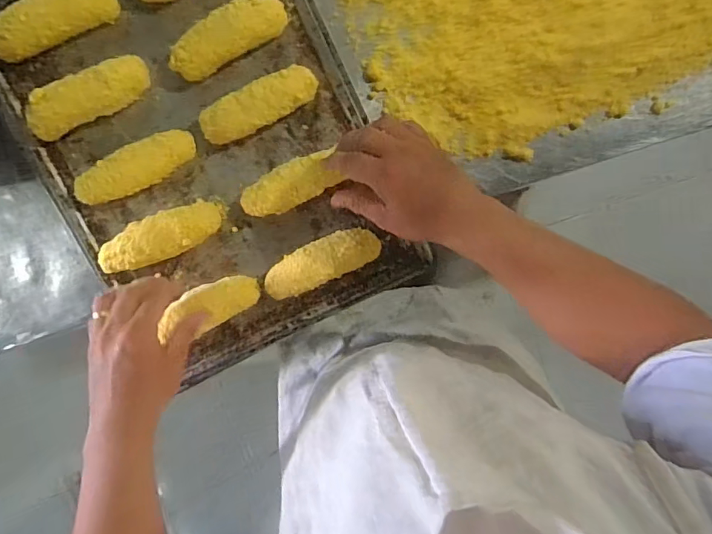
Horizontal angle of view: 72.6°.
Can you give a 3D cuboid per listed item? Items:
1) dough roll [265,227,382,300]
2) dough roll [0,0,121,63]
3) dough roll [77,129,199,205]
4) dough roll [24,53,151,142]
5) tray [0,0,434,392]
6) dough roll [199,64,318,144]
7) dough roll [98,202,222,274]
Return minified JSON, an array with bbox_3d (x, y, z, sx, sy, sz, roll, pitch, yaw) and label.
[{"bbox_3d":[-0.037,-0.007,0.520,0.125,0.038,0.044,-25,97,2],"label":"dough roll"},{"bbox_3d":[-0.306,-0.250,0.487,0.129,0.031,0.039,-32,97,-11],"label":"dough roll"},{"bbox_3d":[-0.231,-0.102,0.510,0.132,0.034,0.042,-26,97,2],"label":"dough roll"},{"bbox_3d":[-0.277,-0.175,0.503,0.130,0.039,0.044,-25,97,2],"label":"dough roll"},{"bbox_3d":[-0.163,-0.133,0.509,0.334,0.049,0.463,-25,97,2],"label":"tray"},{"bbox_3d":[-0.100,-0.167,0.502,0.125,0.036,0.041,-25,97,2],"label":"dough roll"},{"bbox_3d":[-0.208,-0.031,0.516,0.129,0.040,0.045,-18,97,1],"label":"dough roll"}]

